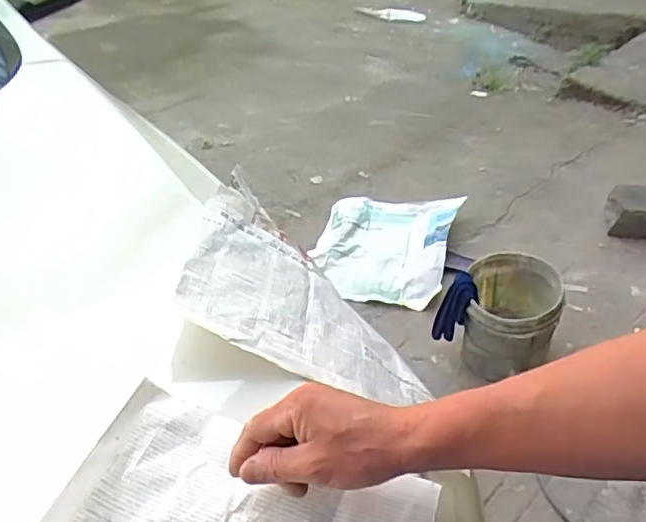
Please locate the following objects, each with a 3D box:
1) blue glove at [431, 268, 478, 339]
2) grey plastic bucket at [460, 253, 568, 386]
[{"bbox_3d":[0.363,0.139,1.625,0.080,0.209,0.084,17,23,-7],"label":"blue glove"},{"bbox_3d":[0.527,0.172,1.674,0.246,0.267,0.304,8,42,10],"label":"grey plastic bucket"}]

